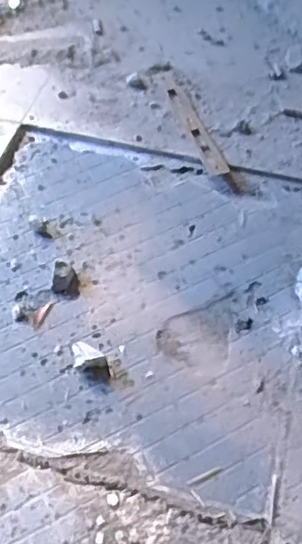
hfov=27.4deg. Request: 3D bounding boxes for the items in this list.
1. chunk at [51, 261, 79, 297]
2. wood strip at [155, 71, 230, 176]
[{"bbox_3d":[-0.091,0.008,0.667,0.029,0.018,0.031,10,57,6],"label":"chunk"},{"bbox_3d":[0.050,-0.196,0.801,0.026,0.008,0.195,-18,58,-12],"label":"wood strip"}]

